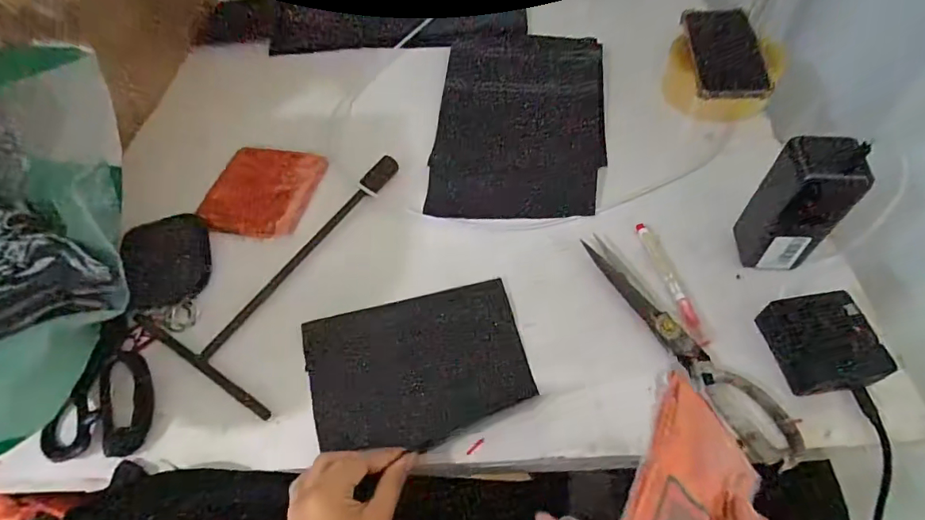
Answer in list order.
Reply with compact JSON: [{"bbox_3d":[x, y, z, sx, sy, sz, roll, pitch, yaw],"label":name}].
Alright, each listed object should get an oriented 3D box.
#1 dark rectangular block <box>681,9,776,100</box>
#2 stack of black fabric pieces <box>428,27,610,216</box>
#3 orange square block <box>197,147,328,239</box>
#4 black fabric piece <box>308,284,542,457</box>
[{"bbox_3d":[0.312,-0.249,0.591,0.074,0.014,0.161,-4,60,14],"label":"dark rectangular block"},{"bbox_3d":[0.075,-0.189,0.626,0.204,0.021,0.331,3,57,6],"label":"stack of black fabric pieces"},{"bbox_3d":[-0.232,-0.081,0.577,0.119,0.010,0.130,7,57,8],"label":"orange square block"},{"bbox_3d":[-0.041,0.095,0.454,0.190,0.012,0.135,-15,57,-6],"label":"black fabric piece"}]

